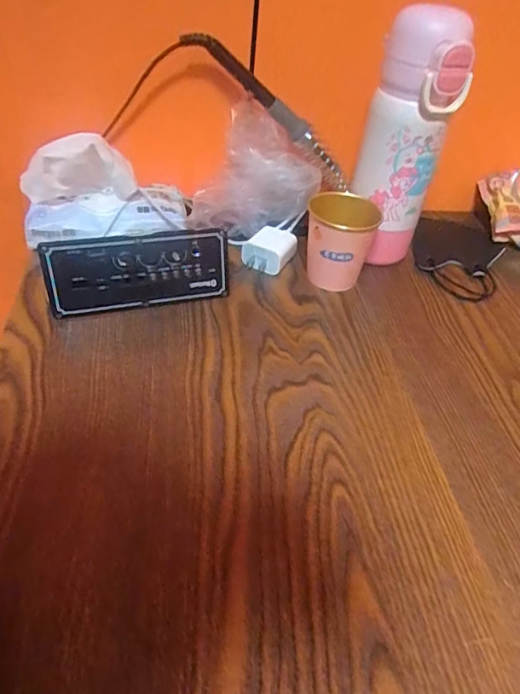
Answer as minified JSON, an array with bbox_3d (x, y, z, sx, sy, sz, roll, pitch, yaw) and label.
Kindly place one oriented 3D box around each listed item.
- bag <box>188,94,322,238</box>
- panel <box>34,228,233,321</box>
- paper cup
[{"bbox_3d":[-0.002,-0.164,0.507,0.107,0.124,0.035,20,9,-29],"label":"bag"},{"bbox_3d":[-0.104,-0.065,0.428,0.149,0.067,0.025,-6,33,-12],"label":"panel"},{"bbox_3d":[0.076,-0.099,0.475,0.061,0.087,0.061,3,44,-3],"label":"paper cup"}]

